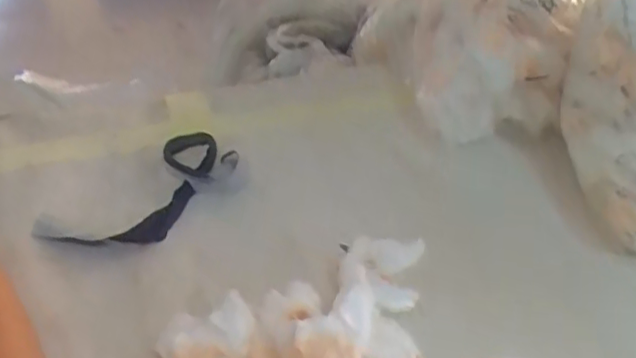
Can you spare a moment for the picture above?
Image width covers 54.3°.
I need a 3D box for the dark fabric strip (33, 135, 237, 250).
[{"bbox_3d":[-0.136,0.015,0.522,0.073,0.016,0.171,26,45,22],"label":"dark fabric strip"}]

